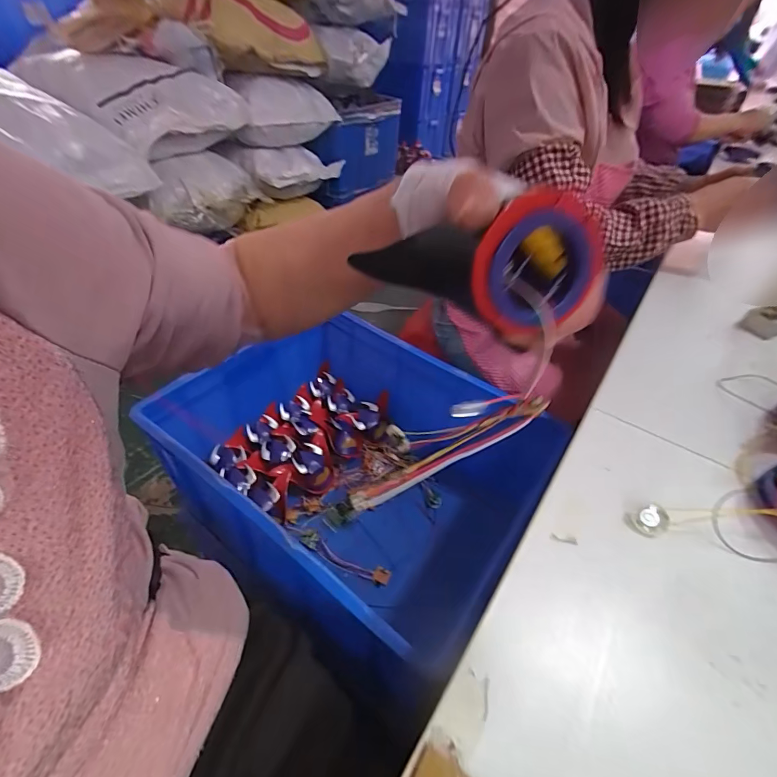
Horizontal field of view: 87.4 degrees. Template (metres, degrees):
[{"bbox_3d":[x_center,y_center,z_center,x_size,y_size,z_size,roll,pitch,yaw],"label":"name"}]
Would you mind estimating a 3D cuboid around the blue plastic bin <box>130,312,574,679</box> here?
[{"bbox_3d":[-0.063,0.121,0.685,0.476,0.236,0.403,28,48,24],"label":"blue plastic bin"}]

